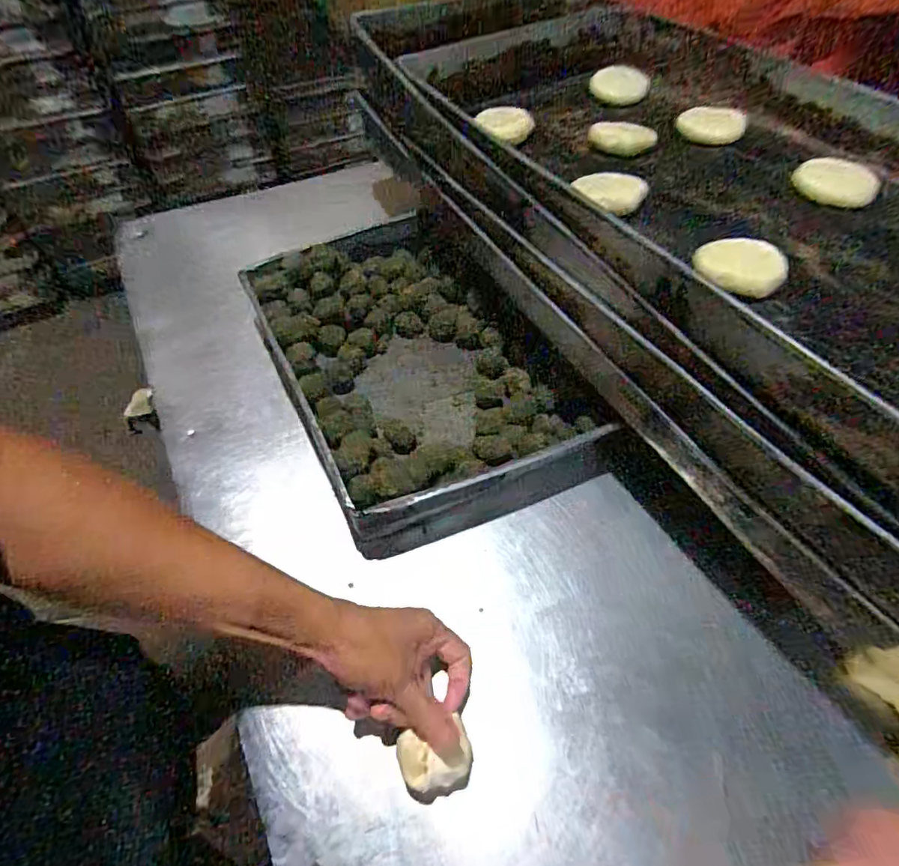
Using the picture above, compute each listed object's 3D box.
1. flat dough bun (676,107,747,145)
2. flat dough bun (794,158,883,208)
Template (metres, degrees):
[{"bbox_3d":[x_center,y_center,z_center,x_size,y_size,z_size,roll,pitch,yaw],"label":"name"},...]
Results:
[{"bbox_3d":[0.292,-0.347,0.597,0.072,0.014,0.050,19,88,17],"label":"flat dough bun"},{"bbox_3d":[0.364,-0.237,0.503,0.070,0.015,0.059,33,63,16],"label":"flat dough bun"}]

